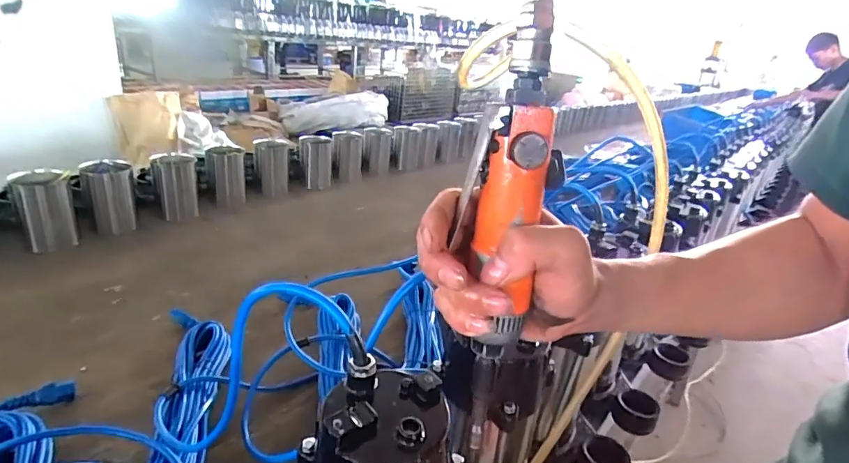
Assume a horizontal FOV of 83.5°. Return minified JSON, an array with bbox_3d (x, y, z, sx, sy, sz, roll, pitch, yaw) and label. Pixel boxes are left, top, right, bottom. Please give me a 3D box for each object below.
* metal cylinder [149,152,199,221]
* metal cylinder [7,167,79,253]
[{"bbox_3d":[-0.554,-0.102,1.063,0.088,0.128,0.076,-8,27,-30],"label":"metal cylinder"},{"bbox_3d":[-0.716,-0.036,0.903,0.086,0.146,0.073,-16,31,-42],"label":"metal cylinder"}]

